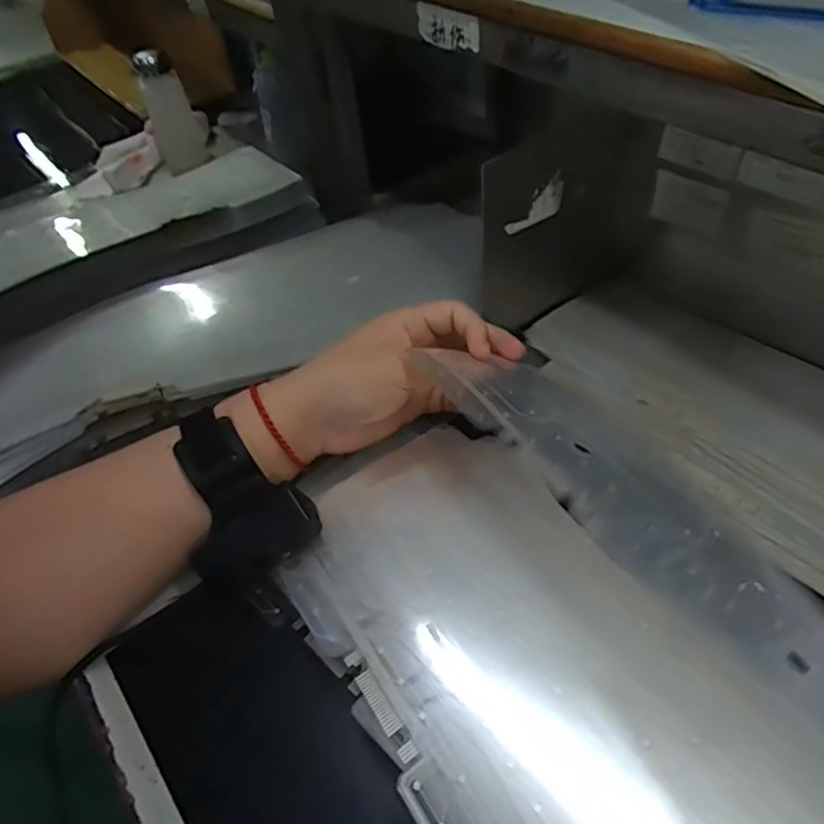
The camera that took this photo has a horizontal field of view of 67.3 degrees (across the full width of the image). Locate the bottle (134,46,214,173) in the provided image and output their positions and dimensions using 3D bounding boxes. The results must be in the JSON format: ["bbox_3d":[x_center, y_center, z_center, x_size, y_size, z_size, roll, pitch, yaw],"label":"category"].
[{"bbox_3d":[-0.309,-0.379,0.783,0.037,0.148,0.066,27,54,26],"label":"bottle"}]

